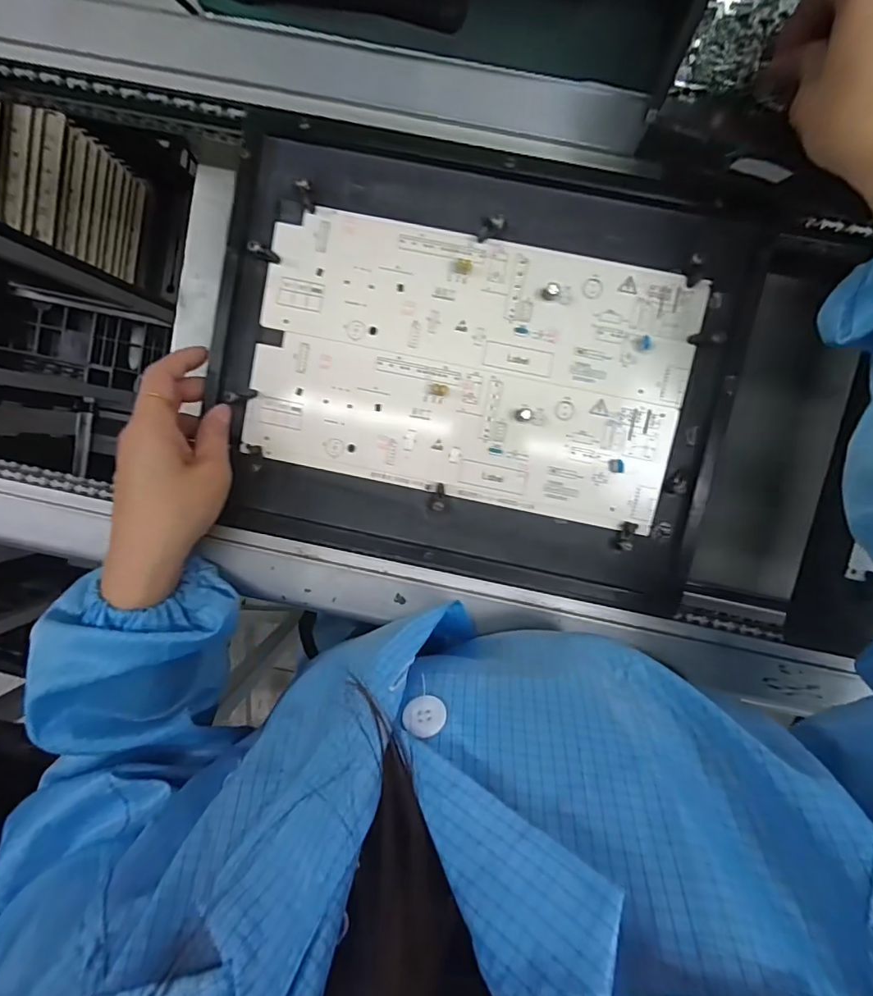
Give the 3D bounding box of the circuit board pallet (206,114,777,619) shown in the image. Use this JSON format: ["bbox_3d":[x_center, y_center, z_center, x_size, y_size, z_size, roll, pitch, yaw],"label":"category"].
[{"bbox_3d":[0.025,-0.086,0.352,0.338,0.027,0.275,11,98,3],"label":"circuit board pallet"}]

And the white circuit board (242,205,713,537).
[{"bbox_3d":[0.022,-0.089,0.350,0.286,0.010,0.172,11,98,3],"label":"white circuit board"}]

